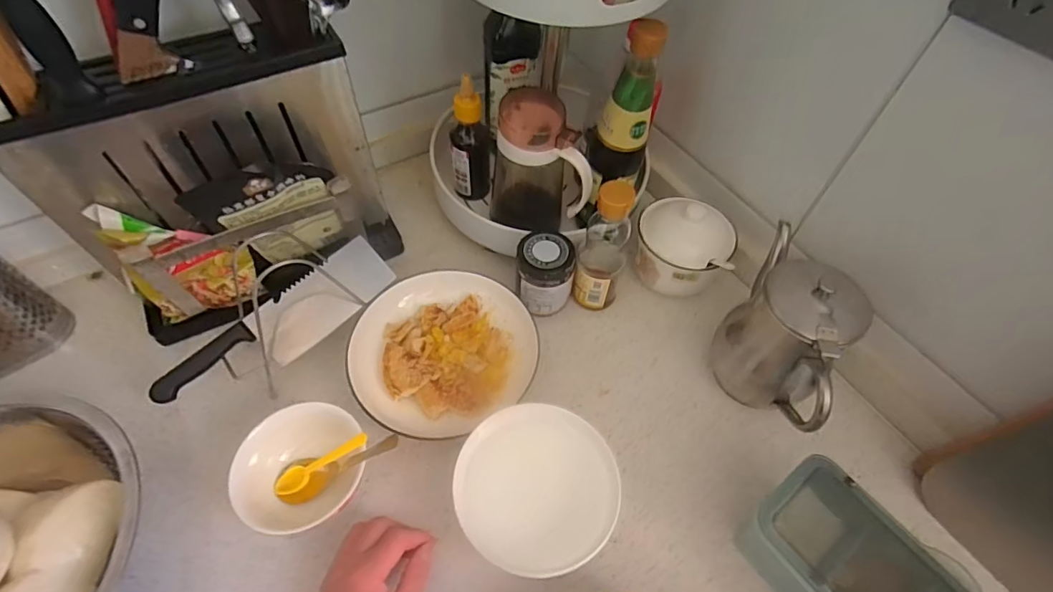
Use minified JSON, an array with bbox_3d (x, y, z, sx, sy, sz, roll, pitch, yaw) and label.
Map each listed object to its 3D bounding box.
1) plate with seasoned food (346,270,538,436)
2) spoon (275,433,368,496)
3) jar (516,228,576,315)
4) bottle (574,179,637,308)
[{"bbox_3d":[-0.089,0.061,0.554,0.193,0.043,0.183,1,56,-1],"label":"plate with seasoned food"},{"bbox_3d":[-0.189,0.156,0.460,0.102,0.013,0.019,-31,58,10],"label":"spoon"},{"bbox_3d":[0.022,-0.019,0.579,0.064,0.094,0.065,1,56,-1],"label":"jar"},{"bbox_3d":[0.085,-0.046,0.547,0.052,0.180,0.045,10,56,5],"label":"bottle"}]

